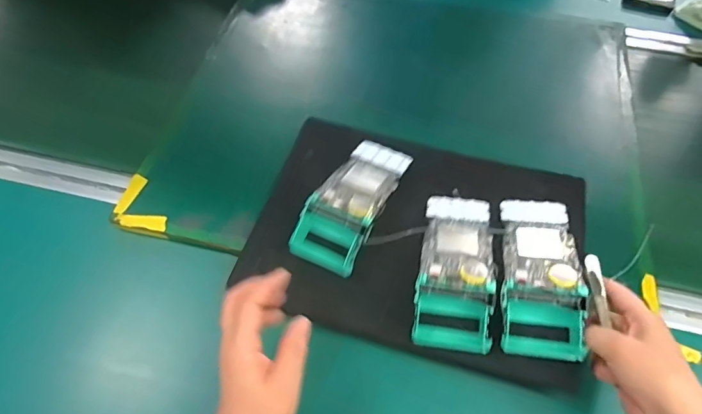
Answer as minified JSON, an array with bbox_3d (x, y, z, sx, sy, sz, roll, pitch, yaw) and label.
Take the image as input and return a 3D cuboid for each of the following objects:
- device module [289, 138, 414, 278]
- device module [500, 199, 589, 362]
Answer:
[{"bbox_3d":[0.007,-0.017,0.498,0.069,0.040,0.181,19,56,18],"label":"device module"},{"bbox_3d":[0.185,0.053,0.448,0.070,0.042,0.176,7,53,10],"label":"device module"}]

